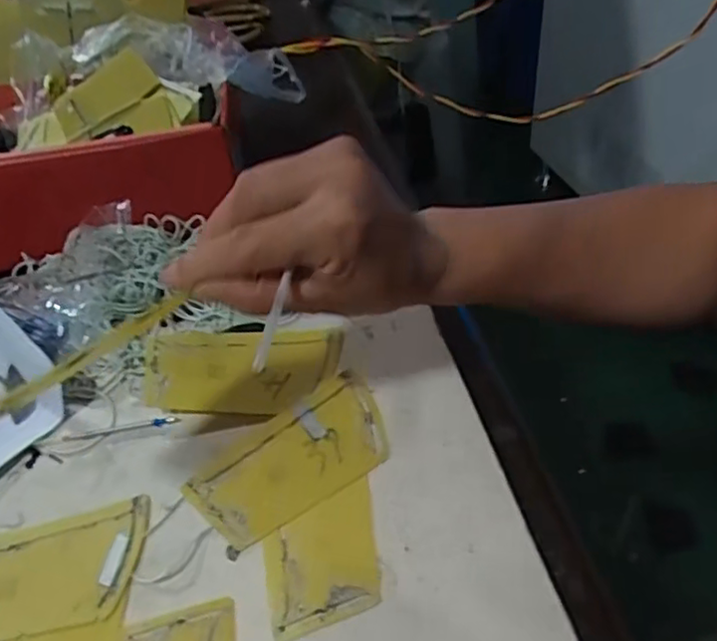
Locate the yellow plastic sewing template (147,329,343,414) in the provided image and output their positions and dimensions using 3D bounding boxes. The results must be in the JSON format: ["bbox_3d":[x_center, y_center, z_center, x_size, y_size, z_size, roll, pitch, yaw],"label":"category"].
[{"bbox_3d":[-0.075,0.032,0.415,0.125,0.009,0.062,-3,55,-2],"label":"yellow plastic sewing template"}]

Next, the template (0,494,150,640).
[{"bbox_3d":[-0.174,0.135,0.344,0.116,0.004,0.065,-11,47,-5],"label":"template"}]

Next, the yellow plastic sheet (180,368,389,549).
[{"bbox_3d":[-0.034,0.080,0.372,0.117,0.004,0.065,-36,55,-22],"label":"yellow plastic sheet"}]

